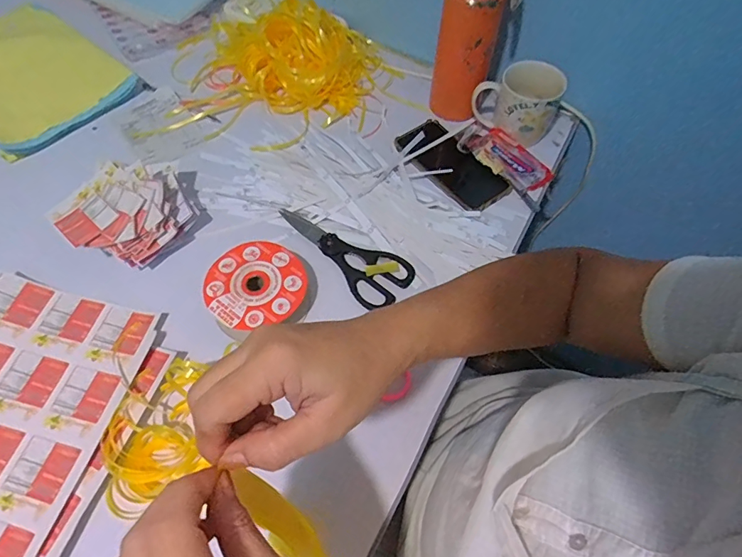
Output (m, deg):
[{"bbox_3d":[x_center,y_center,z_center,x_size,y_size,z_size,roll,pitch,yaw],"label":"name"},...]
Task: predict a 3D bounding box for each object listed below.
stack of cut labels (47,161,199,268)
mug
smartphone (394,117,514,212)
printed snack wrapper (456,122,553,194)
[{"bbox_3d":[-0.286,-0.082,0.548,0.121,0.065,0.147,36,67,16],"label":"stack of cut labels"},{"bbox_3d":[0.212,-0.253,0.631,0.101,0.078,0.097,40,68,18],"label":"mug"},{"bbox_3d":[0.112,-0.160,0.625,0.077,0.011,0.163,-35,68,-18],"label":"smartphone"},{"bbox_3d":[0.180,-0.173,0.626,0.062,0.029,0.141,-40,70,-20],"label":"printed snack wrapper"}]

